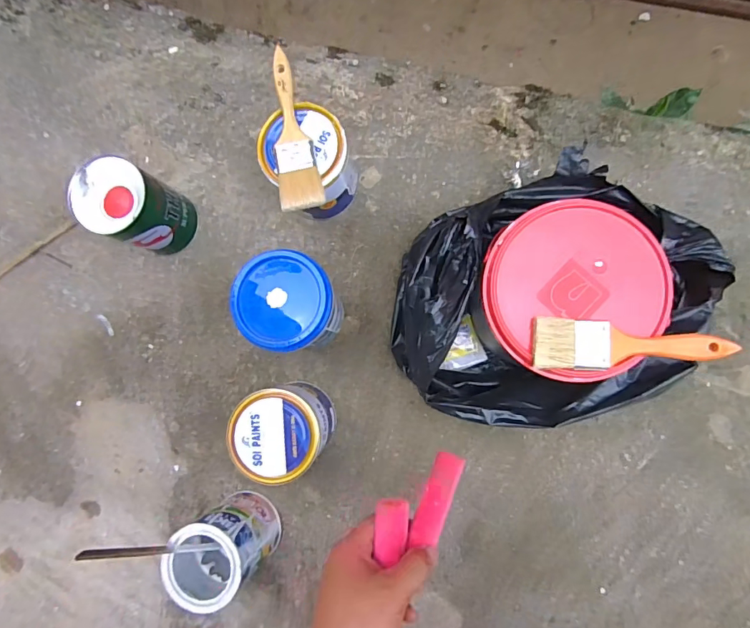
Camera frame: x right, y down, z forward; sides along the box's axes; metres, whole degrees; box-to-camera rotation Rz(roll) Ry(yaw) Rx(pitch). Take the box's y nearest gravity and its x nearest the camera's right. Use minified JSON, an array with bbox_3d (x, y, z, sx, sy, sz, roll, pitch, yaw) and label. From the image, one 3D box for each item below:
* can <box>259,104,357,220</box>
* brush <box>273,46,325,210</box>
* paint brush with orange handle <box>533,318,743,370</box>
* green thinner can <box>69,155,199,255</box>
[{"bbox_3d":[-0.081,-0.197,0.618,0.102,0.143,0.100,-1,84,5],"label":"can"},{"bbox_3d":[-0.102,-0.217,0.546,0.047,0.012,0.190,-12,83,4],"label":"brush"},{"bbox_3d":[0.245,0.030,0.447,0.177,0.013,0.048,0,88,5],"label":"paint brush with orange handle"},{"bbox_3d":[-0.318,-0.141,0.631,0.094,0.140,0.091,-1,84,5],"label":"green thinner can"}]

